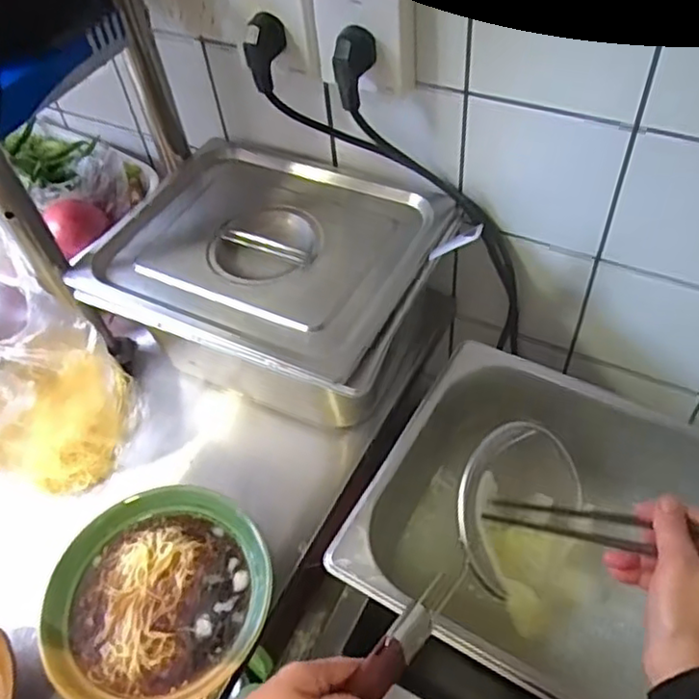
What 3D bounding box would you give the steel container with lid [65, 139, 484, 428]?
[{"bbox_3d":[-0.071,-0.069,0.695,0.367,0.109,0.304,24,57,23],"label":"steel container with lid"}]

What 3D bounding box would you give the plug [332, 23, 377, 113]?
[{"bbox_3d":[0.006,-0.247,0.583,0.029,0.061,0.033,15,53,16],"label":"plug"}]

